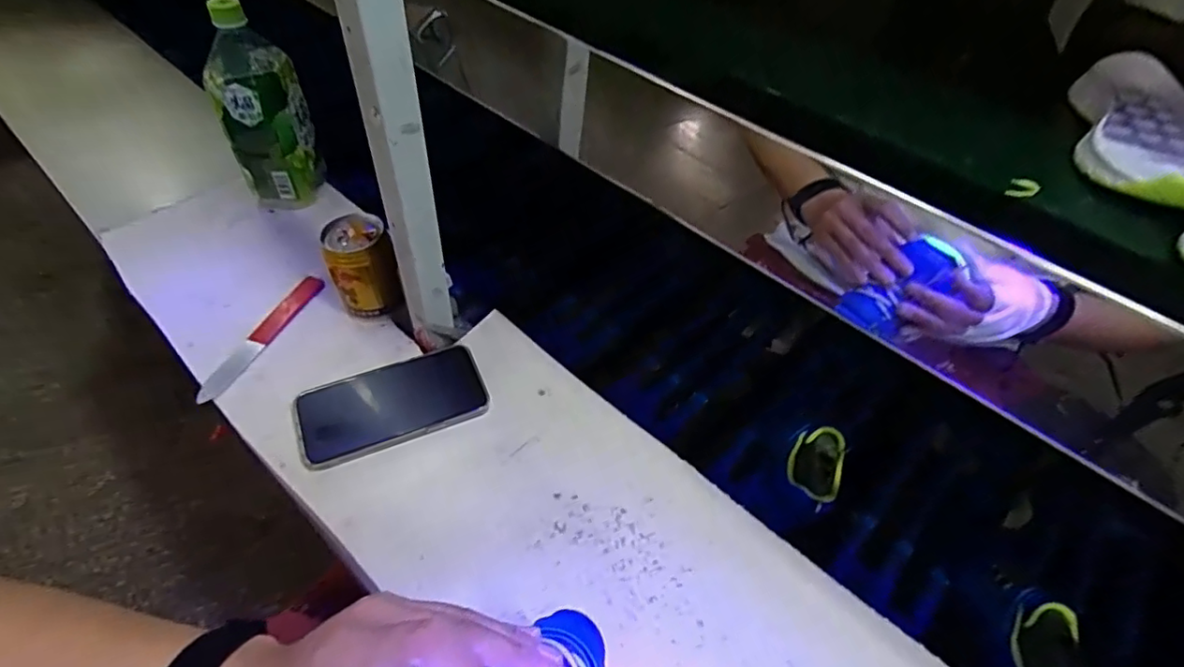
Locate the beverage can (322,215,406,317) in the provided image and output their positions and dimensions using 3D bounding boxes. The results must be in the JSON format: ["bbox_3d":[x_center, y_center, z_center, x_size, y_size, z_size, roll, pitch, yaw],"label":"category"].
[{"bbox_3d":[-0.231,-0.063,0.575,0.059,0.095,0.067,-19,54,-22],"label":"beverage can"}]

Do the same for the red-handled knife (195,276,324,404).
[{"bbox_3d":[-0.328,0.001,0.571,0.025,0.009,0.165,19,50,10],"label":"red-handled knife"}]

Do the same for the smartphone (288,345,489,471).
[{"bbox_3d":[-0.184,0.063,0.526,0.163,0.013,0.083,-16,53,-19],"label":"smartphone"}]

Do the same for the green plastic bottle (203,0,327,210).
[{"bbox_3d":[-0.371,-0.251,0.647,0.089,0.208,0.094,-19,54,-22],"label":"green plastic bottle"}]

